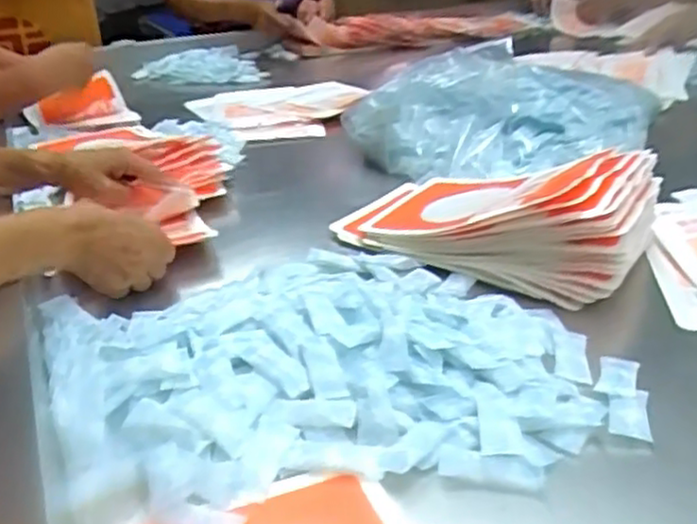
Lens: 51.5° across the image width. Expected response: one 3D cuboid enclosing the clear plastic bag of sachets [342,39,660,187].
[{"bbox_3d":[0.237,-0.220,1.027,0.367,0.137,0.283,-18,29,-25],"label":"clear plastic bag of sachets"}]

